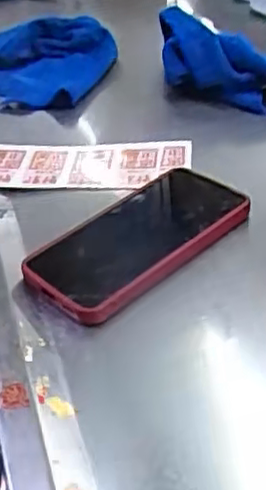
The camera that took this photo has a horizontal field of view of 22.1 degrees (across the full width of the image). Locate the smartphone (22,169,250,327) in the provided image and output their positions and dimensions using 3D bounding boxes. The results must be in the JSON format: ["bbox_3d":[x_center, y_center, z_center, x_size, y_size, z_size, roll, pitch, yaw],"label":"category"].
[{"bbox_3d":[0.004,-0.005,0.491,0.164,0.016,0.088,-35,46,-28],"label":"smartphone"}]

